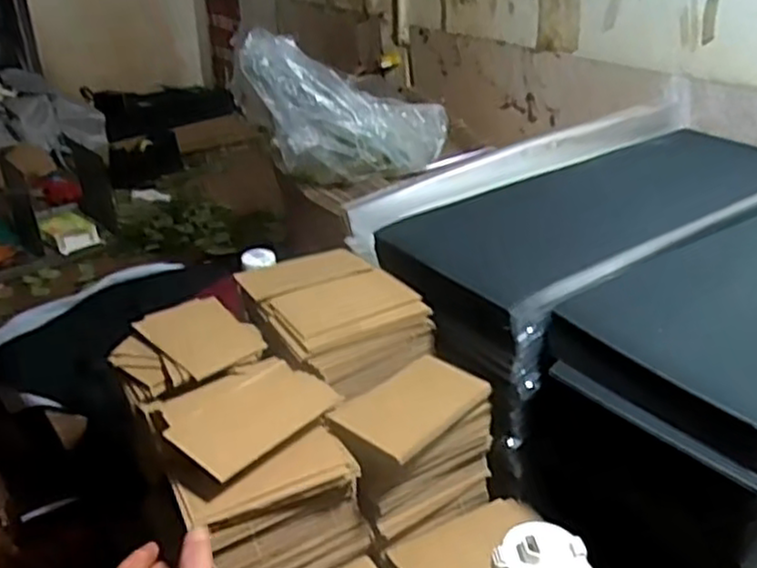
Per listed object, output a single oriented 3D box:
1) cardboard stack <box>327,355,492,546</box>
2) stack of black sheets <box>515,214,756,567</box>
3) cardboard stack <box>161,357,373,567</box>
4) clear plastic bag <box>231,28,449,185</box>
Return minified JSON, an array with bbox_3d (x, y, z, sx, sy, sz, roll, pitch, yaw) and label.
[{"bbox_3d":[0.035,0.168,0.706,0.144,0.140,0.083,-25,35,-36],"label":"cardboard stack"},{"bbox_3d":[0.436,0.105,0.793,0.573,0.291,0.231,-21,33,-32],"label":"stack of black sheets"},{"bbox_3d":[-0.106,0.182,0.661,0.149,0.155,0.129,-16,31,-24],"label":"cardboard stack"},{"bbox_3d":[-0.045,-0.241,1.013,0.282,0.189,0.117,-3,28,-1],"label":"clear plastic bag"}]

